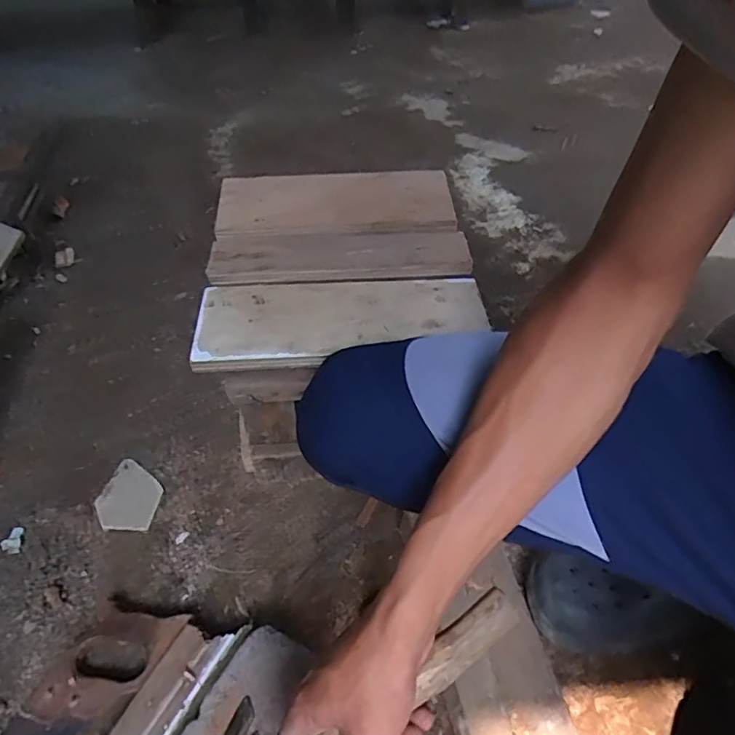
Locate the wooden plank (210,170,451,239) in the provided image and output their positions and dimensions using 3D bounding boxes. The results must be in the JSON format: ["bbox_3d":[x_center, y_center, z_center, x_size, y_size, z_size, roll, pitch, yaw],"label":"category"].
[{"bbox_3d":[-0.034,-0.194,0.636,0.270,0.025,0.112,-6,48,-4],"label":"wooden plank"}]

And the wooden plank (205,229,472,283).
[{"bbox_3d":[-0.028,-0.123,0.578,0.271,0.013,0.074,-4,48,-2],"label":"wooden plank"}]

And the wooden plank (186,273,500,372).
[{"bbox_3d":[-0.022,-0.050,0.522,0.273,0.018,0.100,-5,48,-3],"label":"wooden plank"}]

